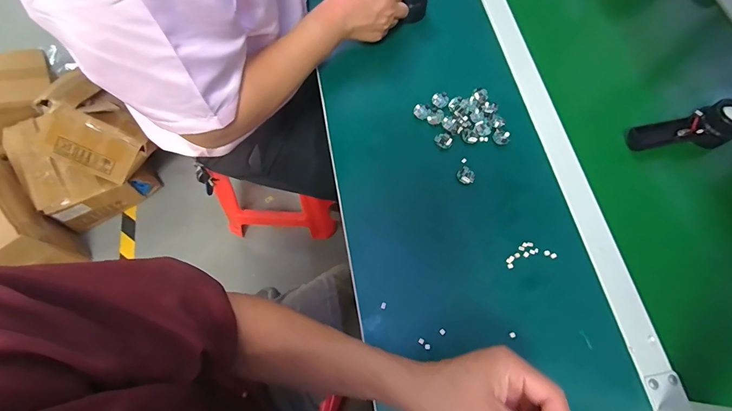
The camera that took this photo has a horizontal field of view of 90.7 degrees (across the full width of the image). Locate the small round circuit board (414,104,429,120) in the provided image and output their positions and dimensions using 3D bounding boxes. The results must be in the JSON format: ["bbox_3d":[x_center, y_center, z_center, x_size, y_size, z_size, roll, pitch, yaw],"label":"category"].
[{"bbox_3d":[0.081,-0.138,0.530,0.023,0.010,0.019,23,68,5],"label":"small round circuit board"}]

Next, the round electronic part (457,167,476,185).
[{"bbox_3d":[0.137,-0.040,0.493,0.024,0.009,0.022,2,68,-4],"label":"round electronic part"}]

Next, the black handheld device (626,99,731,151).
[{"bbox_3d":[0.468,-0.108,0.522,0.159,0.045,0.054,-13,70,-9],"label":"black handheld device"}]

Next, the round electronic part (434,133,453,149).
[{"bbox_3d":[0.111,-0.091,0.511,0.024,0.007,0.024,2,68,-4],"label":"round electronic part"}]

